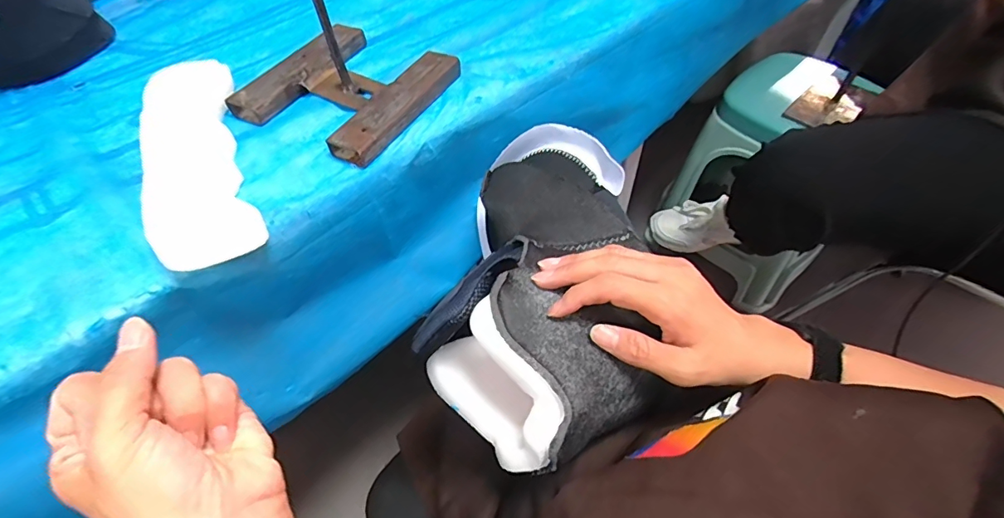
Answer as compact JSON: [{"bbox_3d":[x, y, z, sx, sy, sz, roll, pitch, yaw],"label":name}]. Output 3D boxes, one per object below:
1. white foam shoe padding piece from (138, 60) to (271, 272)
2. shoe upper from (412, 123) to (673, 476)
[{"bbox_3d":[-0.263,-0.088,0.409,0.081,0.029,0.258,-21,56,-14],"label":"white foam shoe padding piece"},{"bbox_3d":[0.034,0.008,0.387,0.143,0.093,0.283,7,53,7],"label":"shoe upper"}]

